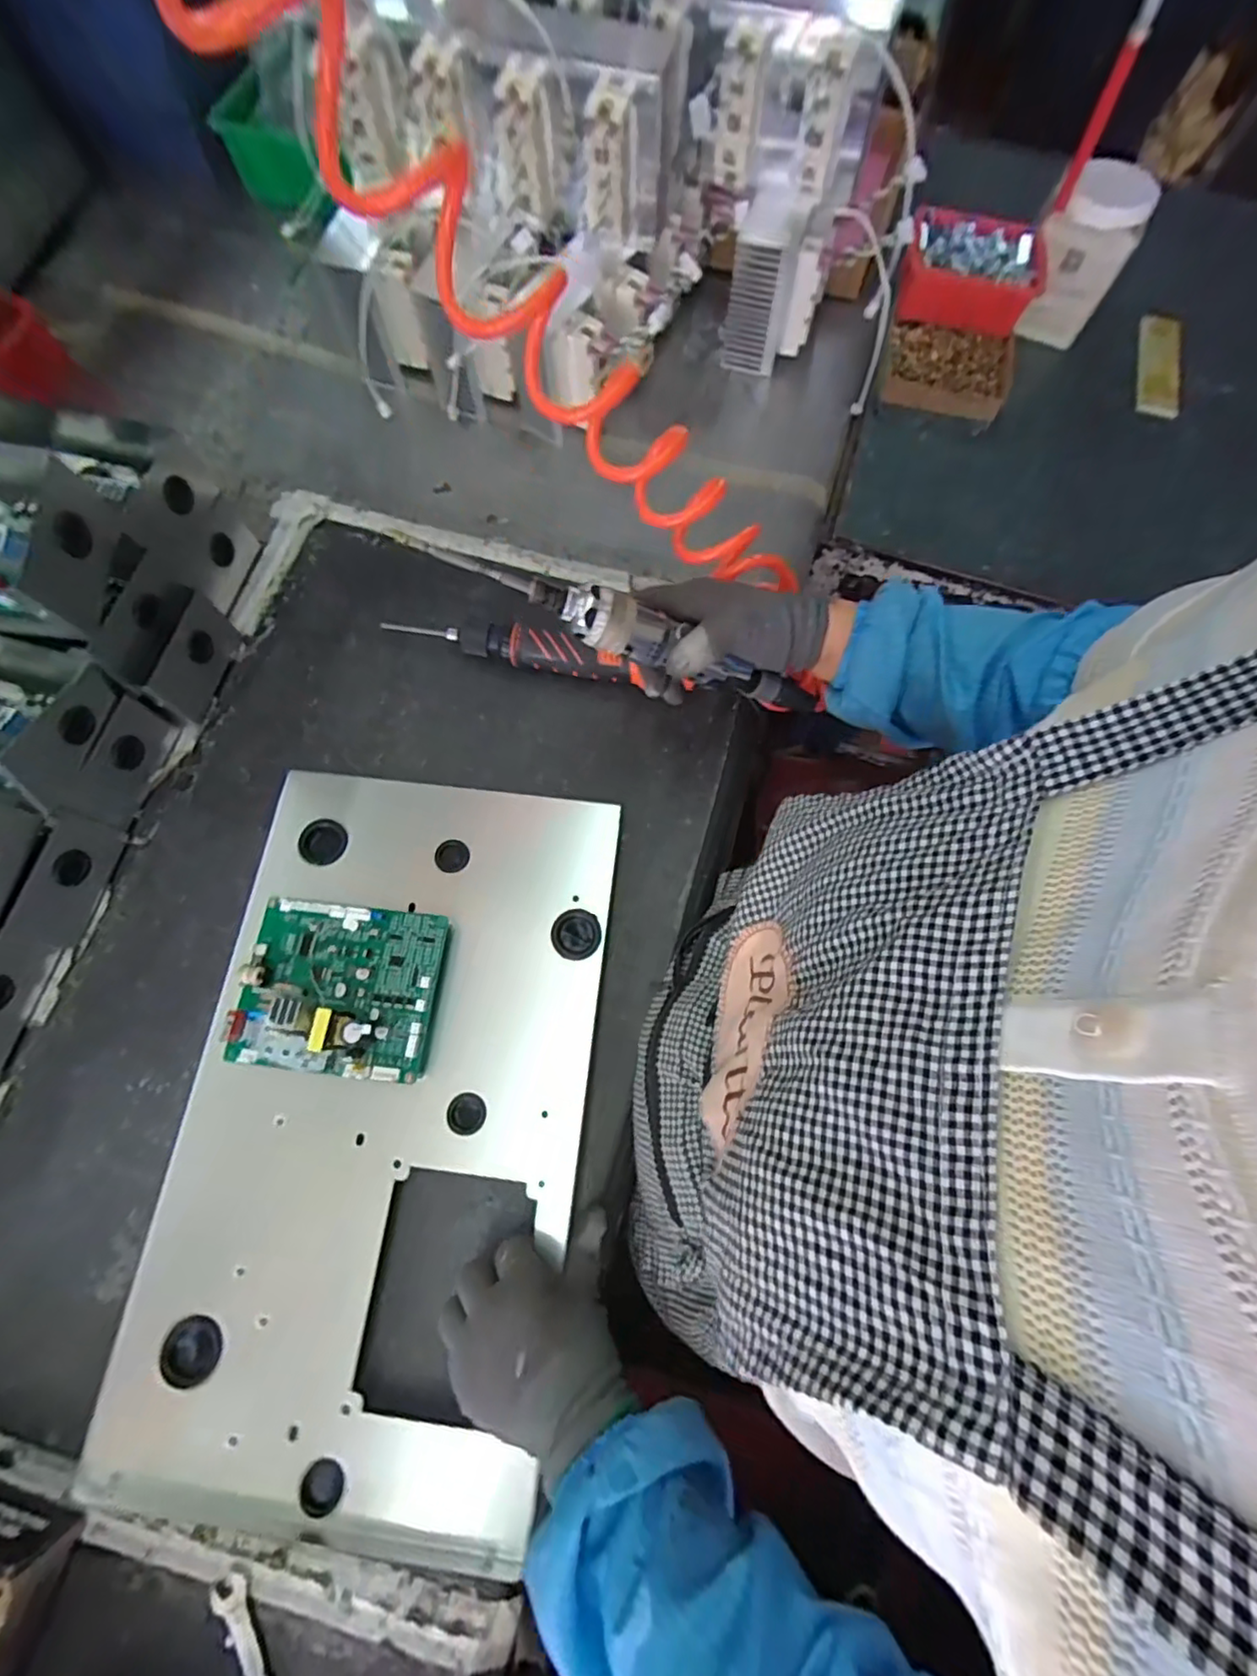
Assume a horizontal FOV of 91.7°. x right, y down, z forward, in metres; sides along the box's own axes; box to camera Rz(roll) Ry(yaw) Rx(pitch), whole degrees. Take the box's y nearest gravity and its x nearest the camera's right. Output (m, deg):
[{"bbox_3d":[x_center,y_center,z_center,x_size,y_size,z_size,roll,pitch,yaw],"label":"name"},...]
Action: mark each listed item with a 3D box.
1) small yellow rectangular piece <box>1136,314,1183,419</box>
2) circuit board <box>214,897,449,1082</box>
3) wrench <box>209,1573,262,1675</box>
[{"bbox_3d":[0.720,-0.647,0.826,0.064,0.011,0.174,19,73,0],"label":"small yellow rectangular piece"},{"bbox_3d":[-0.231,0.119,0.482,0.153,0.051,0.133,7,74,0],"label":"circuit board"},{"bbox_3d":[-0.241,0.548,0.394,0.023,0.007,0.115,-27,77,-9],"label":"wrench"}]

